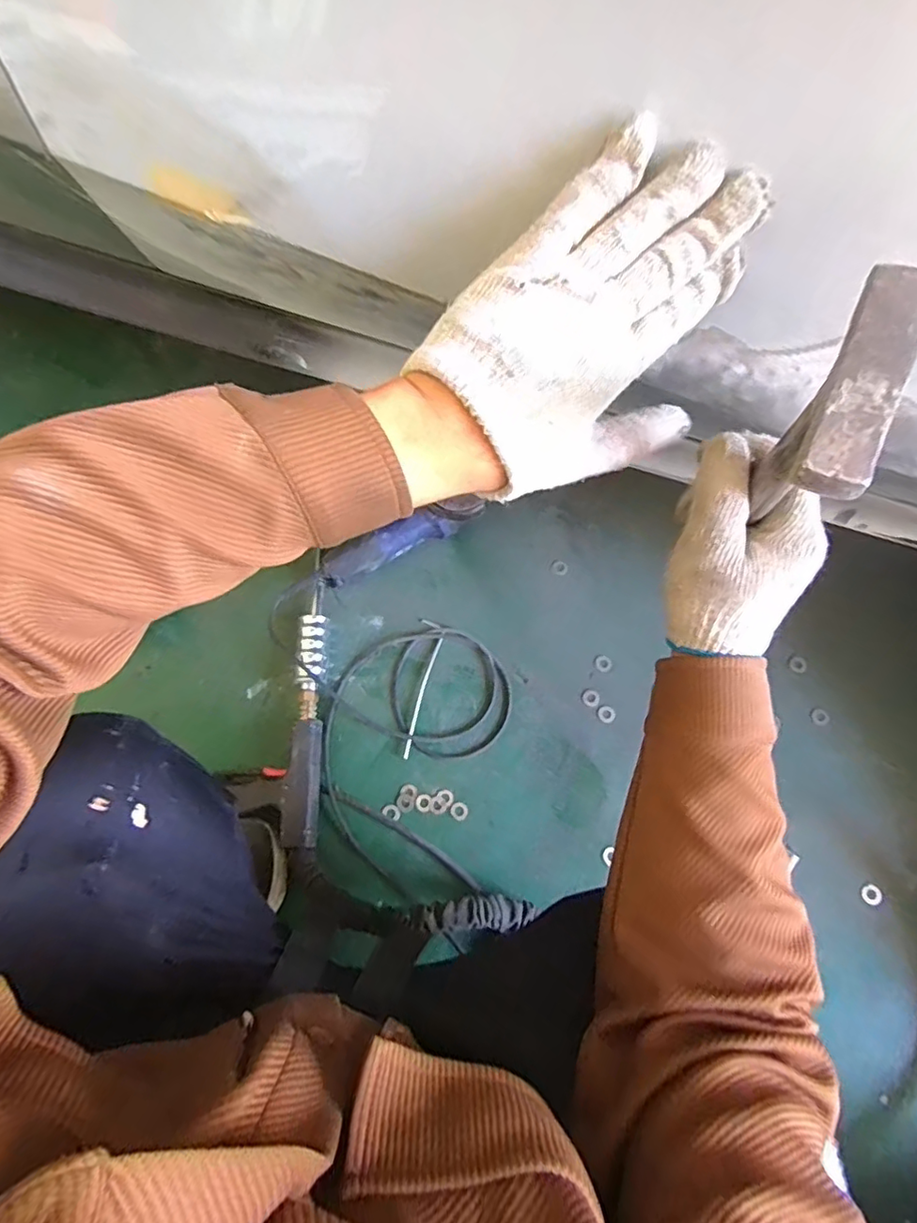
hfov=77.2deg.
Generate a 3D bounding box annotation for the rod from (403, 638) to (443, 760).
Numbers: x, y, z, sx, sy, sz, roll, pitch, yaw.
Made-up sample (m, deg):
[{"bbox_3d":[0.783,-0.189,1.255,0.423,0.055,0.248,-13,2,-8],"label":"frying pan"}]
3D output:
[{"bbox_3d":[-0.052,0.124,0.836,0.009,0.008,0.180,15,71,7],"label":"rod"}]

